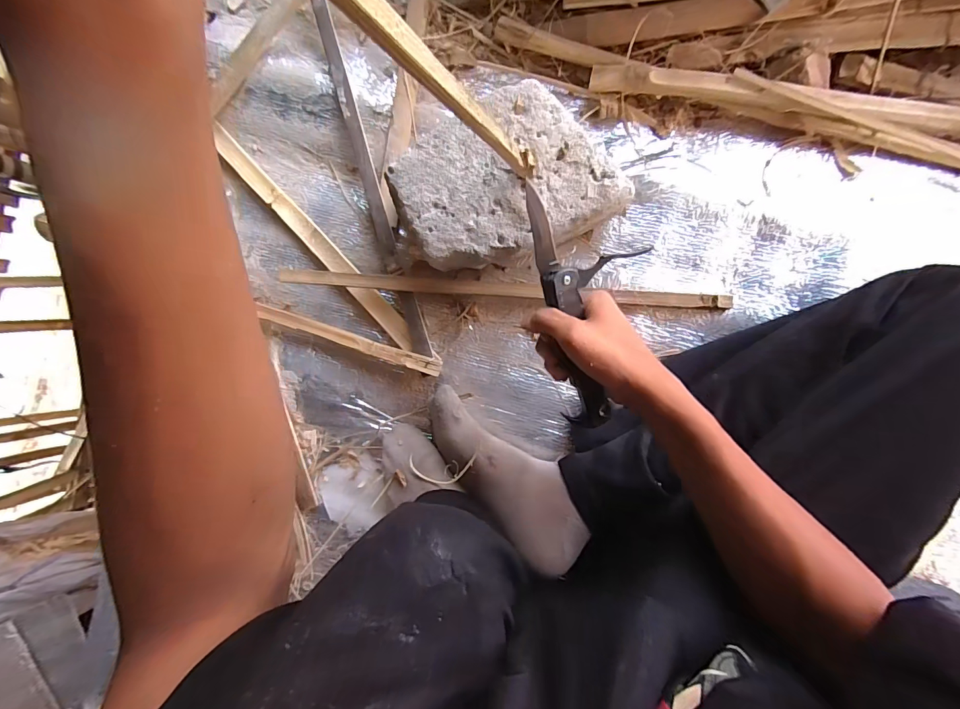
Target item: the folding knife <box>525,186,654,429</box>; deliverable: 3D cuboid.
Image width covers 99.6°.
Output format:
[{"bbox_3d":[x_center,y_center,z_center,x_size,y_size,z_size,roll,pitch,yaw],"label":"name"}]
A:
[{"bbox_3d":[0.105,-0.041,0.356,0.091,0.031,0.221,-14,109,8],"label":"folding knife"}]

